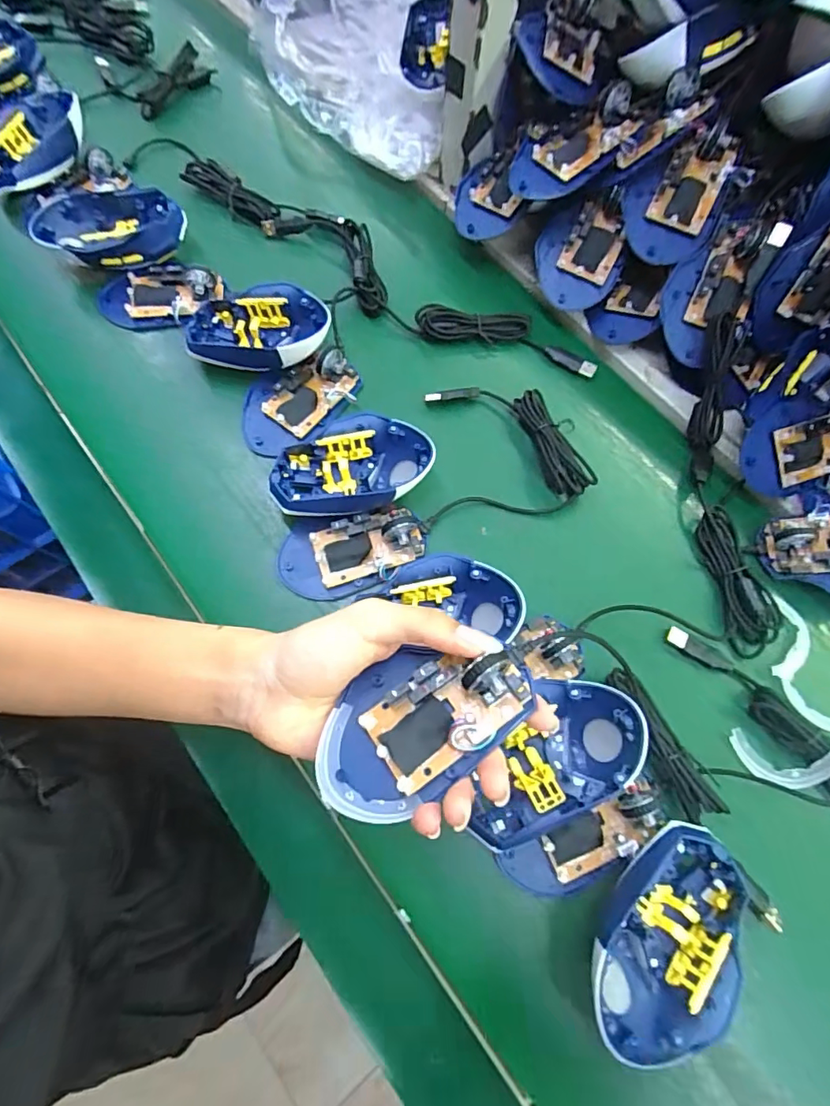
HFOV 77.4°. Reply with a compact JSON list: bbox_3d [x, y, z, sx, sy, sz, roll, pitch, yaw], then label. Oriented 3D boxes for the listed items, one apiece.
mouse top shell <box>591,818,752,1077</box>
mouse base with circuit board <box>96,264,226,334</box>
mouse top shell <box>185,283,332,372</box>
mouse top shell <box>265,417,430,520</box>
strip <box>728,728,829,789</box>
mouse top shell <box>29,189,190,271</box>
[{"bbox_3d":[0.142,0.219,0.295,0.072,0.030,0.116,40,73,12],"label":"mouse top shell"},{"bbox_3d":[-0.226,-0.228,0.454,0.107,0.034,0.057,-10,70,-6],"label":"mouse base with circuit board"},{"bbox_3d":[-0.130,-0.187,0.435,0.115,0.039,0.071,3,69,-1],"label":"mouse top shell"},{"bbox_3d":[-0.047,-0.064,0.395,0.117,0.035,0.072,-7,70,-5],"label":"mouse top shell"},{"bbox_3d":[0.244,0.138,0.341,0.063,0.007,0.031,3,87,21],"label":"strip"},{"bbox_3d":[-0.274,-0.286,0.468,0.130,0.034,0.081,-4,69,-4],"label":"mouse top shell"}]

